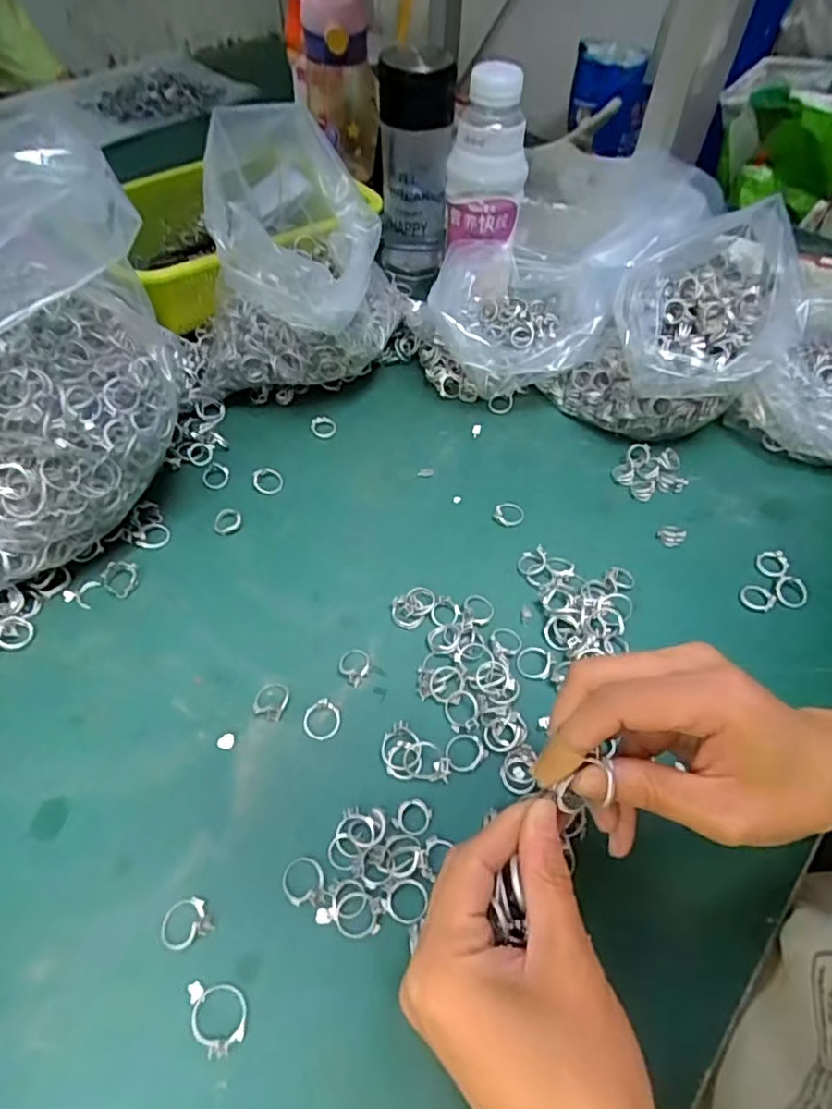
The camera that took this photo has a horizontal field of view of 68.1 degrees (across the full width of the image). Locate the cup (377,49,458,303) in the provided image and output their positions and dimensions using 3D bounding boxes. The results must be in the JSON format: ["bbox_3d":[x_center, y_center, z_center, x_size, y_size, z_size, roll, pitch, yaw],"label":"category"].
[{"bbox_3d":[-0.001,-0.360,0.592,0.065,0.205,0.064,0,53,-2],"label":"cup"}]

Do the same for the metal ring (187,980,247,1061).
[{"bbox_3d":[-0.091,0.207,0.279,0.033,0.006,0.023,38,61,23],"label":"metal ring"}]

